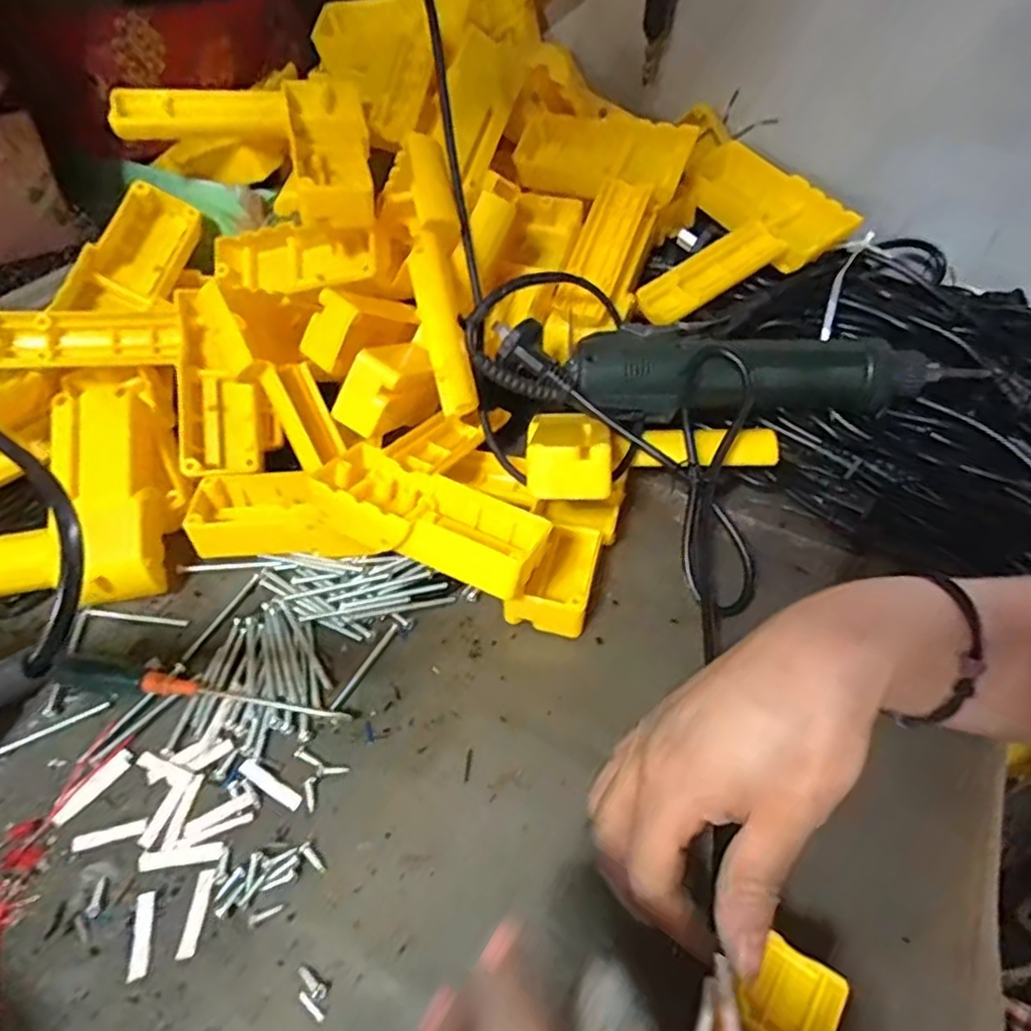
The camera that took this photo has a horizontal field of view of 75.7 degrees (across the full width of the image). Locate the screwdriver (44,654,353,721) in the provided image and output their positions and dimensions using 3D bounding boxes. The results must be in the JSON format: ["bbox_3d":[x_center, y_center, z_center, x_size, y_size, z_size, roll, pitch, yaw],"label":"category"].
[{"bbox_3d":[-0.151,0.082,0.317,0.144,0.013,0.013,6,49,5],"label":"screwdriver"}]

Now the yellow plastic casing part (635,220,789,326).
[{"bbox_3d":[0.124,-0.153,0.424,0.099,0.017,0.030,-32,54,-5],"label":"yellow plastic casing part"}]

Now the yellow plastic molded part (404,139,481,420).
[{"bbox_3d":[-0.043,-0.132,0.375,0.028,0.144,0.030,-8,11,-7],"label":"yellow plastic molded part"}]

